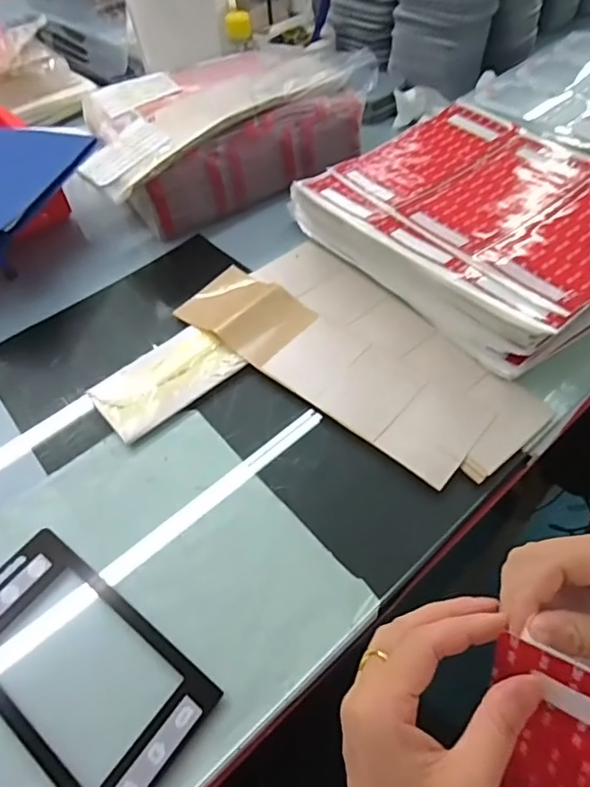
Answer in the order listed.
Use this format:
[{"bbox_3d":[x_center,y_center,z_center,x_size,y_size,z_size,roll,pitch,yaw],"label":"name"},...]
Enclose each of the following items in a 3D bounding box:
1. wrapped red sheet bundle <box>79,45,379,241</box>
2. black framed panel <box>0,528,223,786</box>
[{"bbox_3d":[-0.096,-0.356,0.682,0.368,0.101,0.231,-27,55,-14],"label":"wrapped red sheet bundle"},{"bbox_3d":[-0.156,0.186,0.367,0.194,0.005,0.096,30,61,25],"label":"black framed panel"}]

